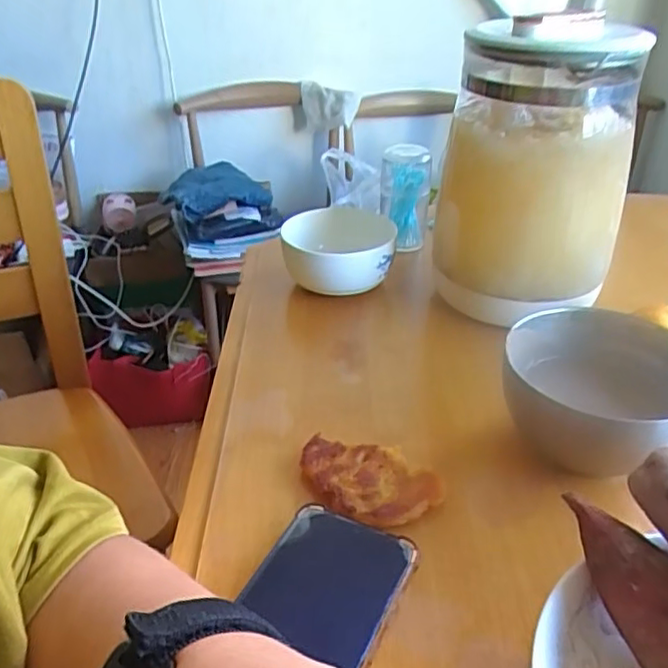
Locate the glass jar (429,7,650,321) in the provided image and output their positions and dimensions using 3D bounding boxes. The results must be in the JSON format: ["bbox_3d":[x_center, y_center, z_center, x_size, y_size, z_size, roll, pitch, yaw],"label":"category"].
[{"bbox_3d":[0.156,-0.117,0.495,0.126,0.230,0.130,0,33,0],"label":"glass jar"}]

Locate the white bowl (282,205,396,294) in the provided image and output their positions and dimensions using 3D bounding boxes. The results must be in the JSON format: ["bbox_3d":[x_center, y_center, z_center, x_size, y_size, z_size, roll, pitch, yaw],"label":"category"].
[{"bbox_3d":[0.003,-0.074,0.586,0.101,0.062,0.102,0,33,0],"label":"white bowl"}]

